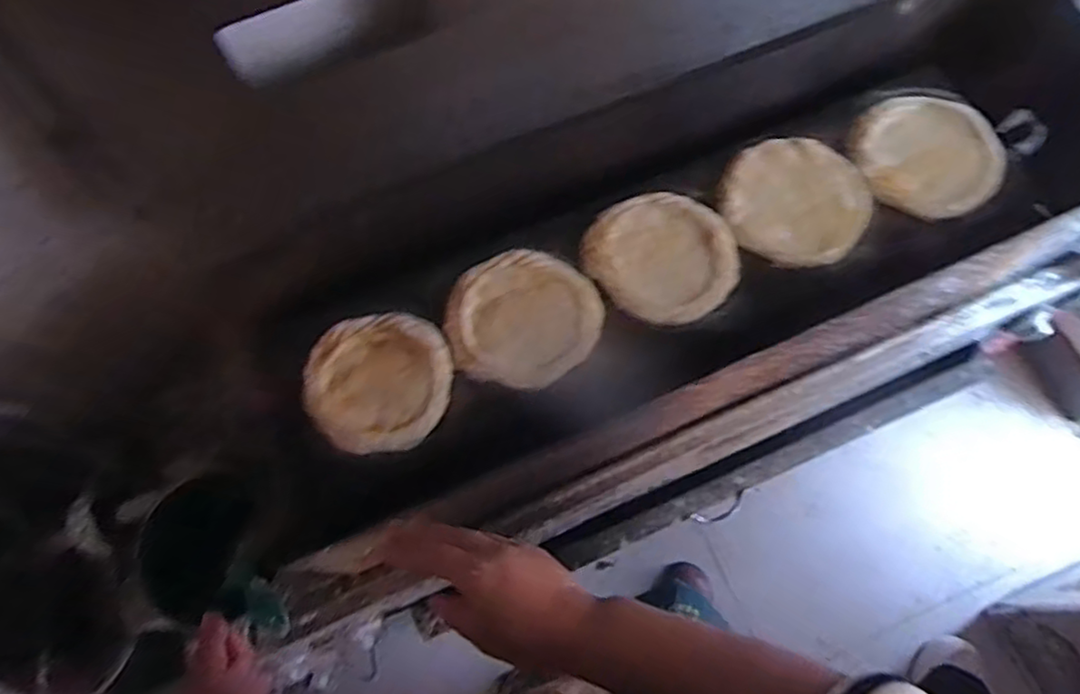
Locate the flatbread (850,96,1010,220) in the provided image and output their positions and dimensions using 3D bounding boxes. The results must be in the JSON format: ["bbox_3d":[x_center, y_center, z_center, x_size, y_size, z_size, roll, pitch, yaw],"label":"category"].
[{"bbox_3d":[0.396,-0.195,0.692,0.145,0.027,0.127,30,74,12],"label":"flatbread"}]

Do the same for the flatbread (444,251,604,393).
[{"bbox_3d":[-0.015,-0.026,0.647,0.139,0.025,0.136,14,71,7],"label":"flatbread"}]

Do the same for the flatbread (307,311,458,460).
[{"bbox_3d":[-0.150,0.031,0.630,0.129,0.026,0.131,-1,70,2],"label":"flatbread"}]

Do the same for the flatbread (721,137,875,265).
[{"bbox_3d":[0.256,-0.147,0.675,0.141,0.014,0.137,8,71,5],"label":"flatbread"}]

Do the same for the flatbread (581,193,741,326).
[{"bbox_3d":[0.120,-0.090,0.665,0.131,0.014,0.143,-1,70,2],"label":"flatbread"}]

